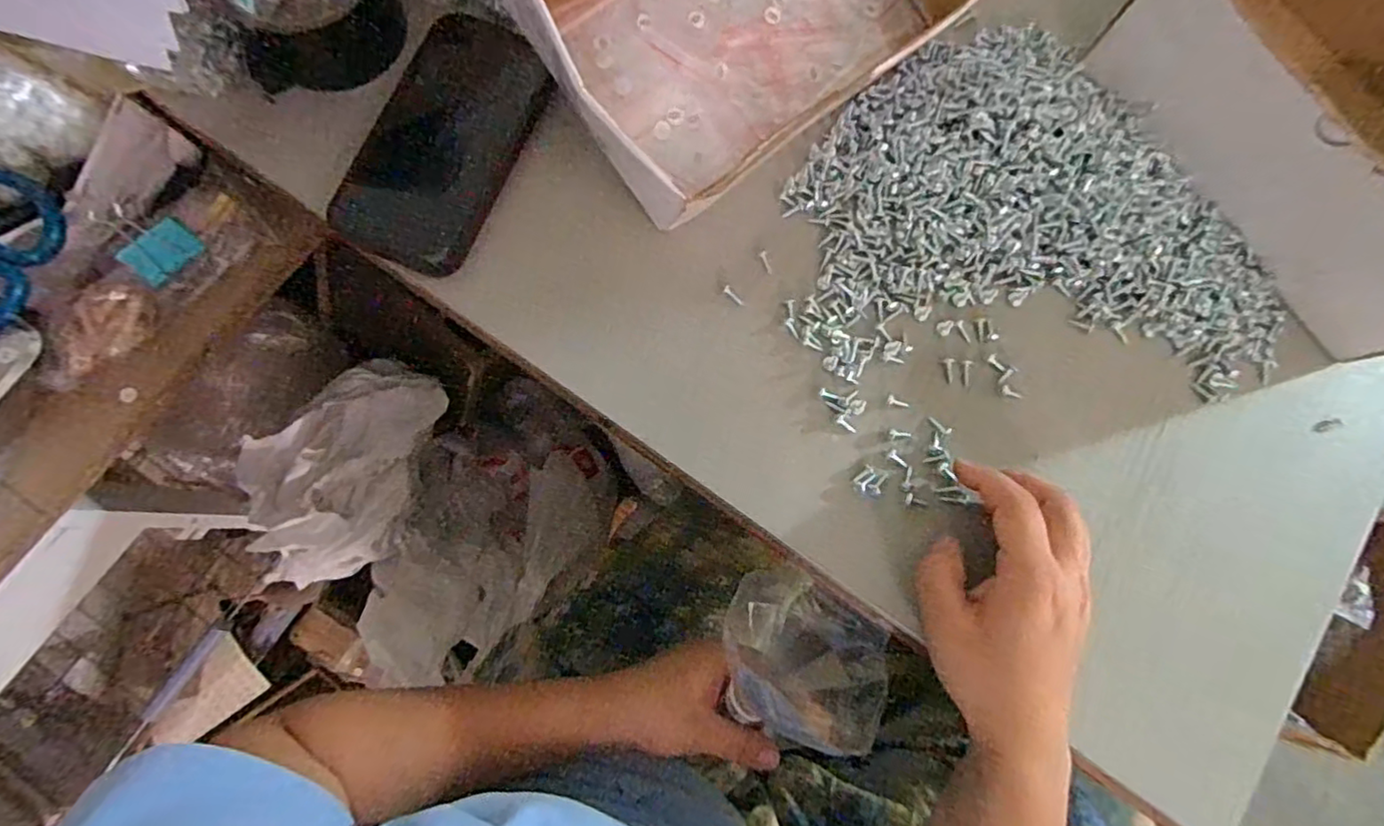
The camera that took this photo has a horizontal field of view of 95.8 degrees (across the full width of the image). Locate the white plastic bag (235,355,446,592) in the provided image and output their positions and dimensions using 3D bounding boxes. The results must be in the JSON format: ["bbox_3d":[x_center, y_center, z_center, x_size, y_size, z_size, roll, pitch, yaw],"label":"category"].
[{"bbox_3d":[-0.372,0.061,0.651,0.153,0.074,0.247,18,79,1],"label":"white plastic bag"}]

